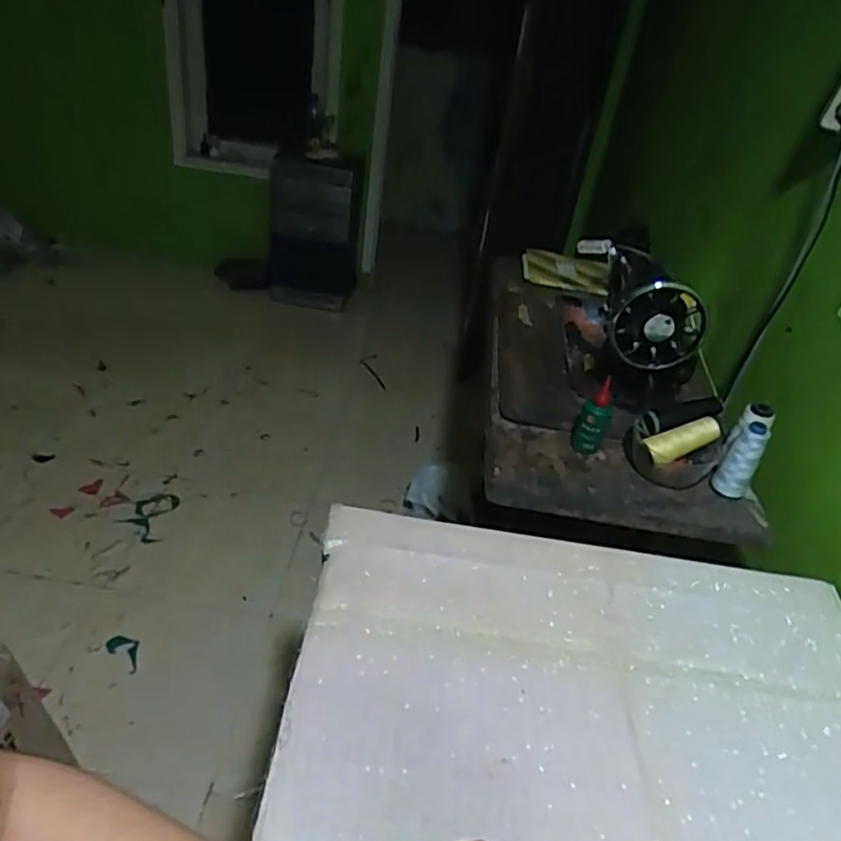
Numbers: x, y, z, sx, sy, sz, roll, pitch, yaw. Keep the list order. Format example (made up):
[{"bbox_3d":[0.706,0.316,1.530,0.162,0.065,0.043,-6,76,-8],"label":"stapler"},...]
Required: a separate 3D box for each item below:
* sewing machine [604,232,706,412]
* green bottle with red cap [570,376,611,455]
[{"bbox_3d":[0.381,-0.188,1.096,0.164,0.212,0.335,13,35,4],"label":"sewing machine"},{"bbox_3d":[0.249,-0.001,0.953,0.046,0.123,0.049,16,35,14],"label":"green bottle with red cap"}]

